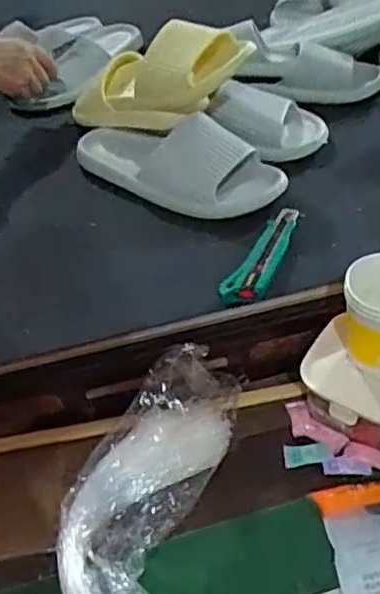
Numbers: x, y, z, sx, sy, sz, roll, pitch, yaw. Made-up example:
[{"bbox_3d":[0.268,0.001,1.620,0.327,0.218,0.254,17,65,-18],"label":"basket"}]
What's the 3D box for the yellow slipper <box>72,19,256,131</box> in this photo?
[{"bbox_3d":[-0.048,-0.277,0.799,0.280,0.096,0.105,0,36,43],"label":"yellow slipper"}]

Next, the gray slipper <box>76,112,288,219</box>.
[{"bbox_3d":[-0.025,-0.176,0.766,0.298,0.068,0.102,19,50,26],"label":"gray slipper"}]

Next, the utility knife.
[{"bbox_3d":[0.078,-0.041,0.646,0.035,0.021,0.146,16,49,24],"label":"utility knife"}]

